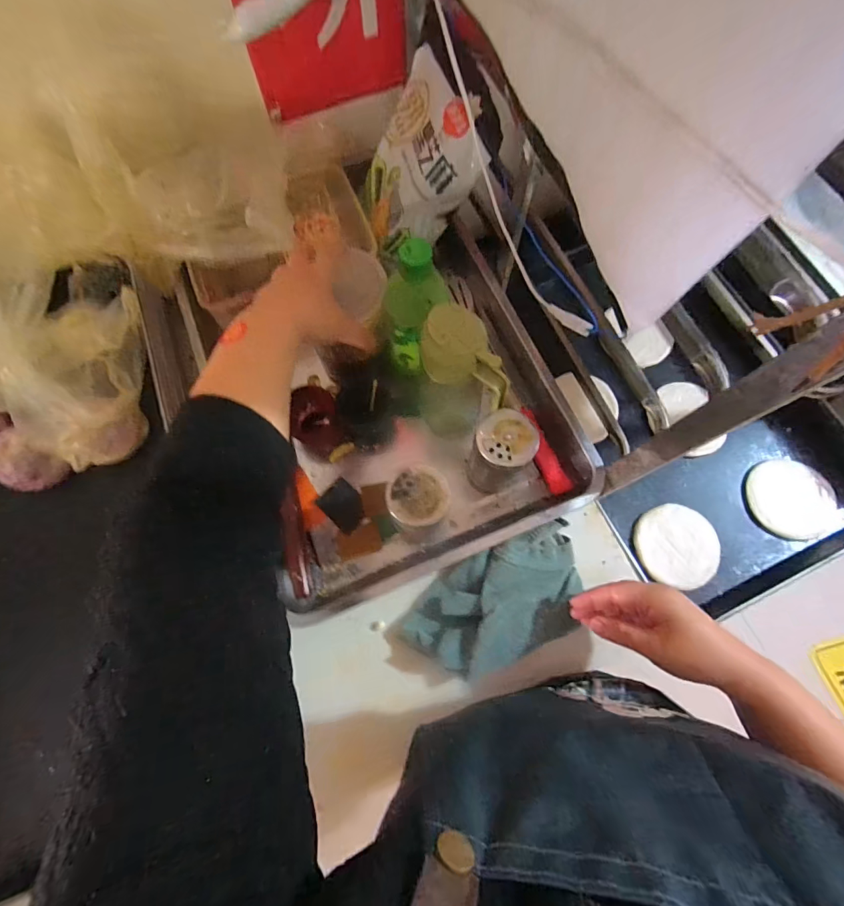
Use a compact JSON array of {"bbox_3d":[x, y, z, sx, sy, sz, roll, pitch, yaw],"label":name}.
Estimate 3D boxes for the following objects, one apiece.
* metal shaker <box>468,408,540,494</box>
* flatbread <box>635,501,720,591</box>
[{"bbox_3d":[0.085,-0.001,0.464,0.056,0.105,0.057,0,73,0],"label":"metal shaker"},{"bbox_3d":[0.371,0.133,0.603,0.123,0.020,0.115,0,73,0],"label":"flatbread"}]

